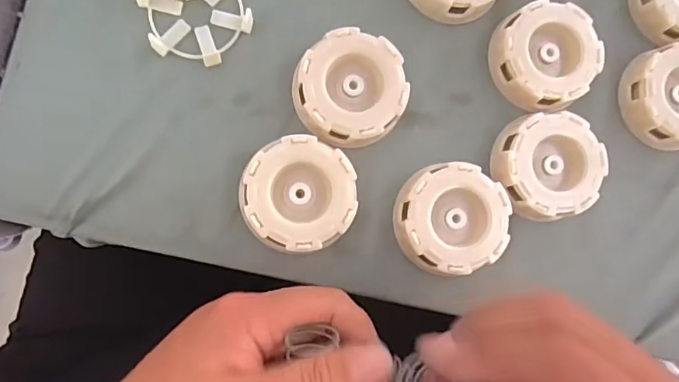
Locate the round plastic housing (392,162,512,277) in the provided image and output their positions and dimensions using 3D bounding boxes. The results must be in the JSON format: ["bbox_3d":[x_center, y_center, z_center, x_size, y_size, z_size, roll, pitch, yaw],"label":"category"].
[{"bbox_3d":[0.062,0.015,0.288,0.059,0.019,0.059,1,85,-8],"label":"round plastic housing"}]

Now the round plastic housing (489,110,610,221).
[{"bbox_3d":[0.121,-0.015,0.298,0.059,0.019,0.058,1,85,-8],"label":"round plastic housing"}]

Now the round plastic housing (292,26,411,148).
[{"bbox_3d":[0.007,-0.056,0.285,0.060,0.019,0.059,1,85,-8],"label":"round plastic housing"}]

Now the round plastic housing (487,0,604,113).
[{"bbox_3d":[0.120,-0.079,0.301,0.058,0.020,0.059,1,85,-8],"label":"round plastic housing"}]

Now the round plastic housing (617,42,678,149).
[{"bbox_3d":[0.204,-0.058,0.310,0.059,0.017,0.059,1,85,-8],"label":"round plastic housing"}]

